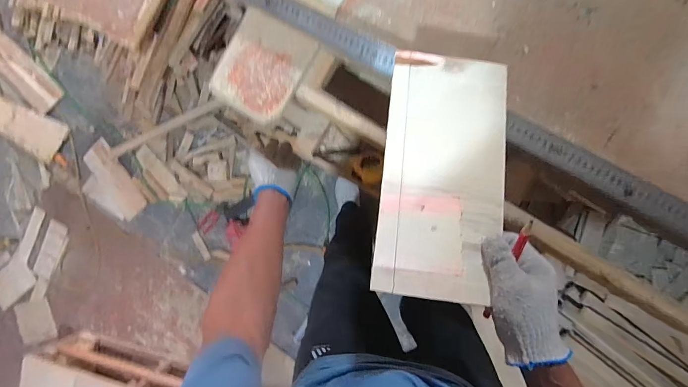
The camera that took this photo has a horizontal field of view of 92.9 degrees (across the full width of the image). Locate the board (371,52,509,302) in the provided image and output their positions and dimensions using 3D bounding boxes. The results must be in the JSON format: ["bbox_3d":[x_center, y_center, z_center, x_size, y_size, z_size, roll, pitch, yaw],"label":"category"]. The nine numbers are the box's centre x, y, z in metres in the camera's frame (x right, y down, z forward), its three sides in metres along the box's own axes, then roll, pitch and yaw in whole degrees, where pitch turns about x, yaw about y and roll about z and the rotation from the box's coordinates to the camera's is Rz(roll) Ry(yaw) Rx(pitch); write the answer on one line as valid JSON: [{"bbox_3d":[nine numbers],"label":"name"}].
[{"bbox_3d":[0.122,-0.030,0.398,0.145,0.007,0.302,7,78,1],"label":"board"}]

